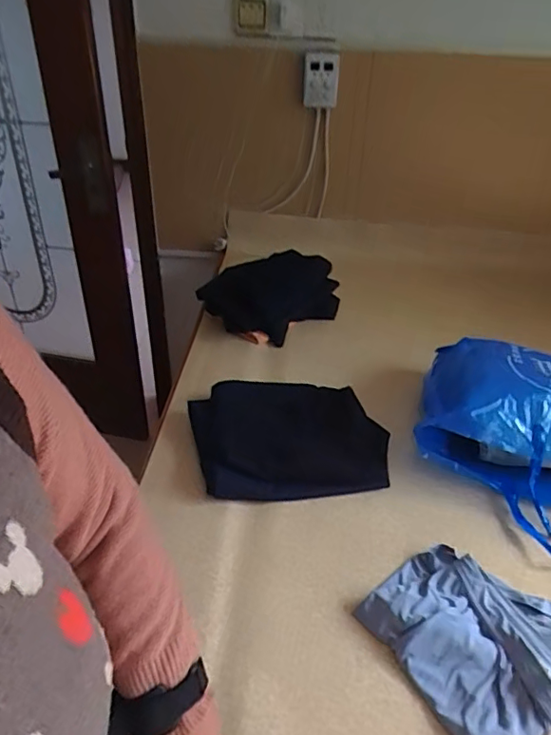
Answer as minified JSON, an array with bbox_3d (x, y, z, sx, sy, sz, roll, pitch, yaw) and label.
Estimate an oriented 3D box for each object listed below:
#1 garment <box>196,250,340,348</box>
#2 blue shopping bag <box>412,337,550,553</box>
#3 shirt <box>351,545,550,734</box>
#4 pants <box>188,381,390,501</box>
[{"bbox_3d":[-0.006,-0.182,1.278,0.239,0.096,0.290,29,42,34],"label":"garment"},{"bbox_3d":[0.453,0.112,0.871,0.422,0.139,0.367,13,34,14],"label":"blue shopping bag"},{"bbox_3d":[0.241,0.311,0.647,0.242,0.036,0.224,-26,43,-37],"label":"shirt"},{"bbox_3d":[0.019,0.110,0.910,0.310,0.050,0.266,-5,34,-13],"label":"pants"}]

